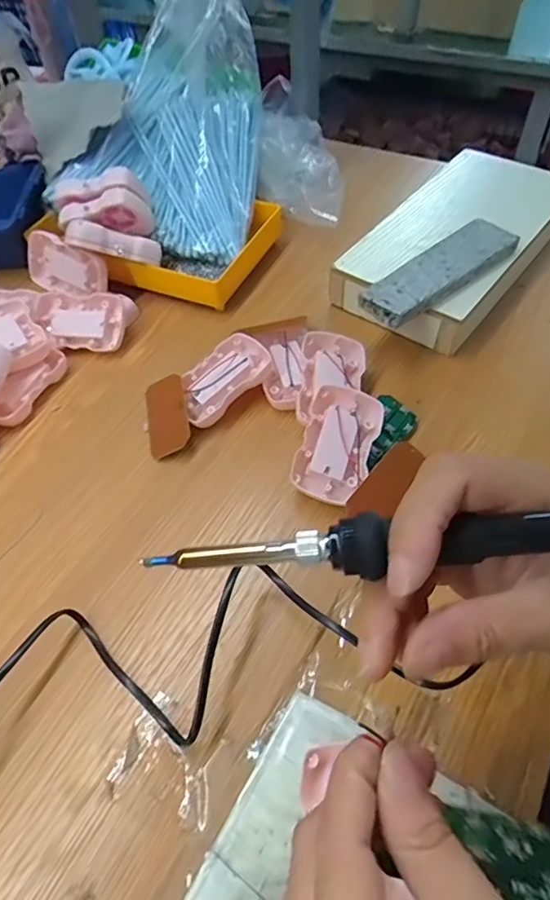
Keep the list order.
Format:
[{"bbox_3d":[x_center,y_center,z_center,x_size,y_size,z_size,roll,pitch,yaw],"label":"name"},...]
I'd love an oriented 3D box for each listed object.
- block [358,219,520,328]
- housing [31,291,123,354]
[{"bbox_3d":[0.143,-0.157,0.455,0.153,0.019,0.045,-33,59,-19],"label":"block"},{"bbox_3d":[-0.187,-0.122,0.504,0.085,0.018,0.057,2,82,4],"label":"housing"}]

